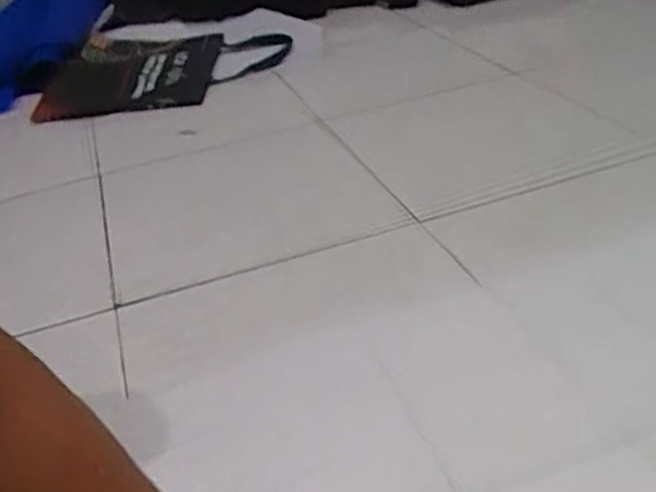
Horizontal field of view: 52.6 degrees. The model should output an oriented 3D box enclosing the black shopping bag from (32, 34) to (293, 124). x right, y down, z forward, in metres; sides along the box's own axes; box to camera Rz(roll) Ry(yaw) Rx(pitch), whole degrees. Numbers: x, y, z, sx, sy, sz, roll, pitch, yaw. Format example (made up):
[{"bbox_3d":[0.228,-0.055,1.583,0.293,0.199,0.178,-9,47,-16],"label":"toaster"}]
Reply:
[{"bbox_3d":[-0.328,-0.379,1.391,0.489,0.067,0.361,-5,33,4],"label":"black shopping bag"}]

